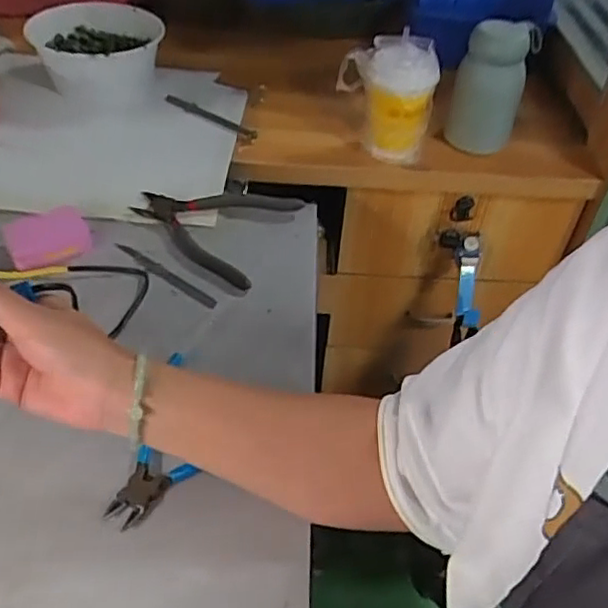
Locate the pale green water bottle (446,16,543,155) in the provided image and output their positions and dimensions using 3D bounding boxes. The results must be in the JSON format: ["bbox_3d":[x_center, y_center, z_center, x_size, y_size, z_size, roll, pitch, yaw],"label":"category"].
[{"bbox_3d":[0.214,-0.241,0.746,0.070,0.153,0.066,20,46,17],"label":"pale green water bottle"}]

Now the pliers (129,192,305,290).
[{"bbox_3d":[-0.099,-0.090,0.673,0.157,0.018,0.138,19,46,15],"label":"pliers"}]

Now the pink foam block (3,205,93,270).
[{"bbox_3d":[-0.254,-0.066,0.641,0.077,0.017,0.076,-19,48,-22],"label":"pink foam block"}]

